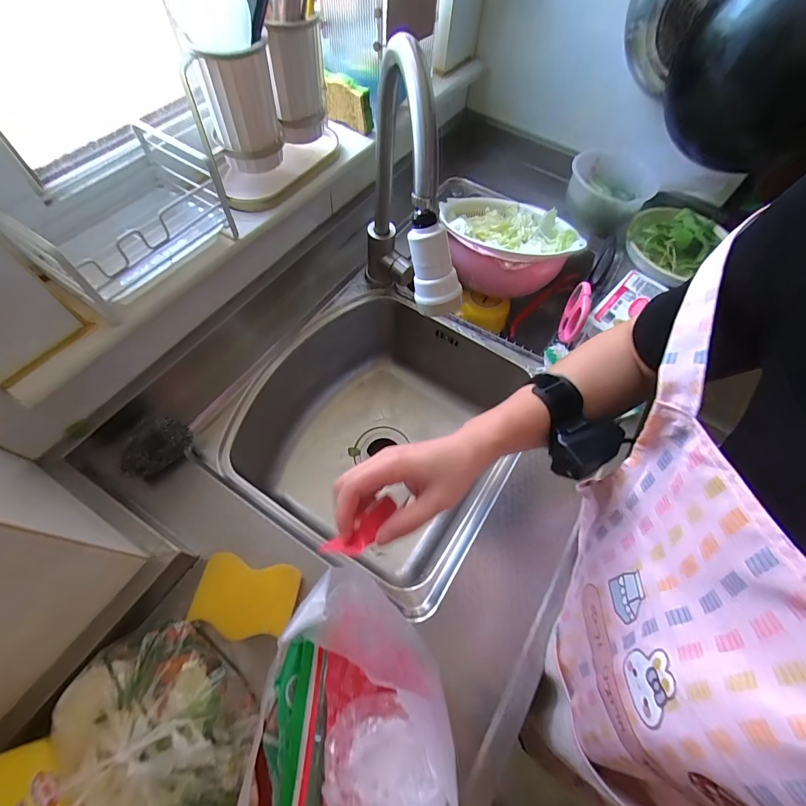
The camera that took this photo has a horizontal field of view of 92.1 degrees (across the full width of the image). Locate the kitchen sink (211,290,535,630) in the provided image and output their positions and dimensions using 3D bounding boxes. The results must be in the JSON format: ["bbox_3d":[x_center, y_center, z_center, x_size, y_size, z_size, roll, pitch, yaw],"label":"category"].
[{"bbox_3d":[-0.035,0.058,0.656,0.373,0.205,0.402,30,63,12],"label":"kitchen sink"}]

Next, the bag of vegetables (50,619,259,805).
[{"bbox_3d":[-0.210,0.292,0.337,0.123,0.076,0.182,-38,70,-22],"label":"bag of vegetables"}]

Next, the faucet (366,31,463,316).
[{"bbox_3d":[-0.001,-0.232,0.501,0.057,0.345,0.303,-10,63,-10],"label":"faucet"}]

